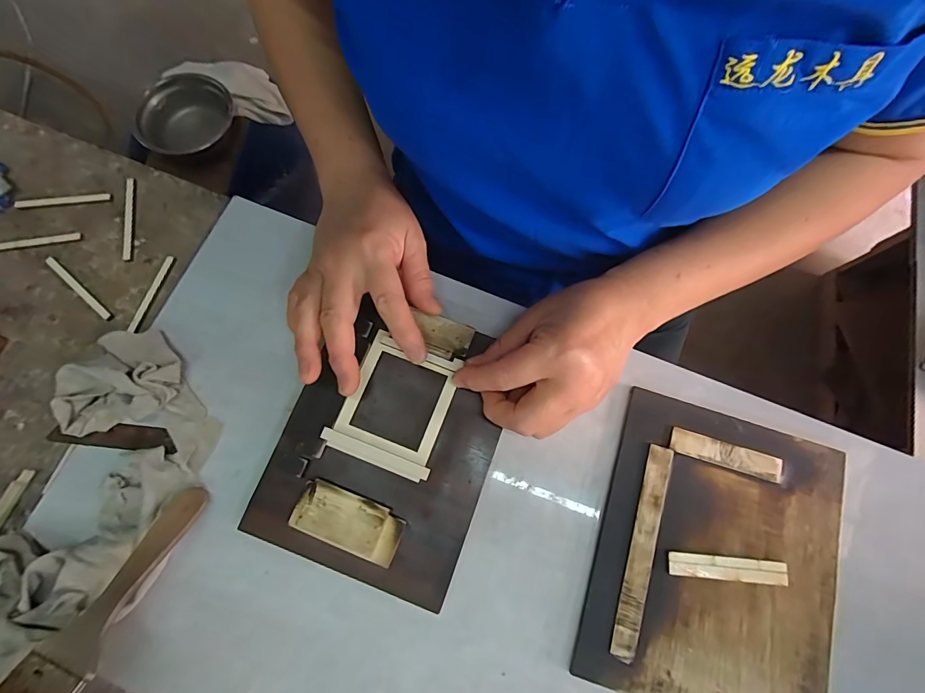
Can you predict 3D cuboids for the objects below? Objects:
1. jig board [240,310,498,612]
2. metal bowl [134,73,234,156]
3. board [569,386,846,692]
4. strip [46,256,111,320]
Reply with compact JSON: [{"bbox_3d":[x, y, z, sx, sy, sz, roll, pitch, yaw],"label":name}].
[{"bbox_3d":[-0.052,0.064,0.293,0.145,0.015,0.186,19,75,5],"label":"jig board"},{"bbox_3d":[-0.512,-0.427,0.755,0.164,0.030,0.157,0,74,0],"label":"metal bowl"},{"bbox_3d":[0.175,0.144,0.283,0.157,0.009,0.193,18,75,4],"label":"board"},{"bbox_3d":[-0.318,-0.048,0.338,0.075,0.007,0.007,41,78,10],"label":"strip"}]

